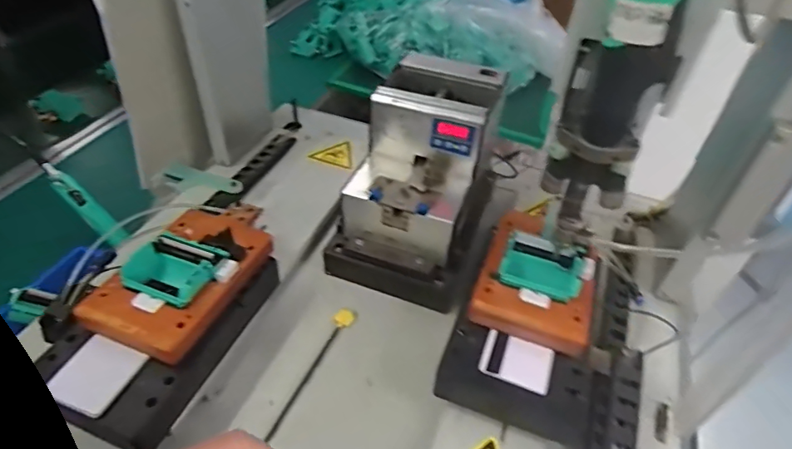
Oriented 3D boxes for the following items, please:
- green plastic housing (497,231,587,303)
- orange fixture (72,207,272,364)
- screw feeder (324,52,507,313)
[{"bbox_3d":[0.135,0.040,0.461,0.070,0.014,0.052,20,45,16],"label":"green plastic housing"},{"bbox_3d":[-0.188,0.035,0.455,0.102,0.033,0.174,18,45,14],"label":"orange fixture"},{"bbox_3d":[0.028,-0.053,0.563,0.152,0.184,0.212,19,45,15],"label":"screw feeder"}]

